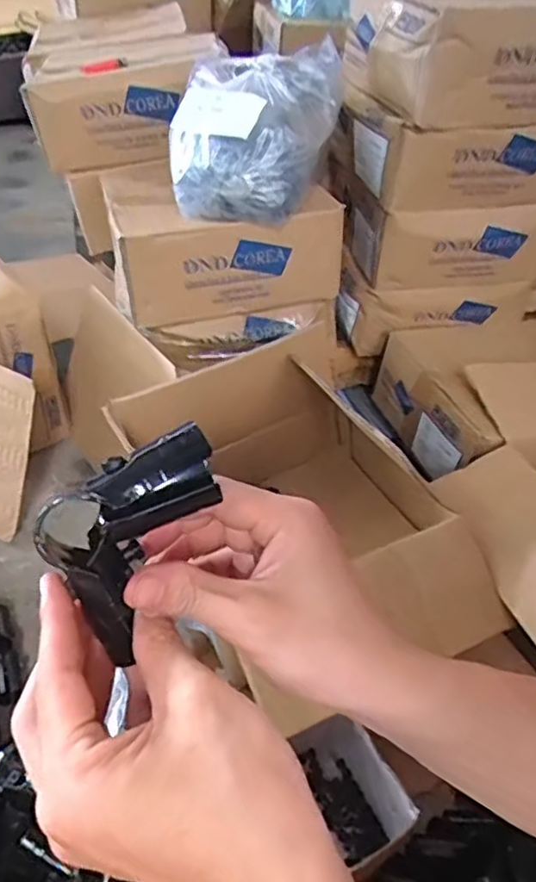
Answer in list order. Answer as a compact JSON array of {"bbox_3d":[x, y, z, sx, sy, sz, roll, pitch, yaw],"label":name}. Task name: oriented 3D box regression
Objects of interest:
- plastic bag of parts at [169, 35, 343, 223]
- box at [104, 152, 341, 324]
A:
[{"bbox_3d":[-0.017,-0.424,0.871,0.219,0.159,0.221,5,41,-1],"label":"plastic bag of parts"},{"bbox_3d":[-0.081,-0.337,1.008,0.325,0.155,0.290,-7,42,-15],"label":"box"}]

